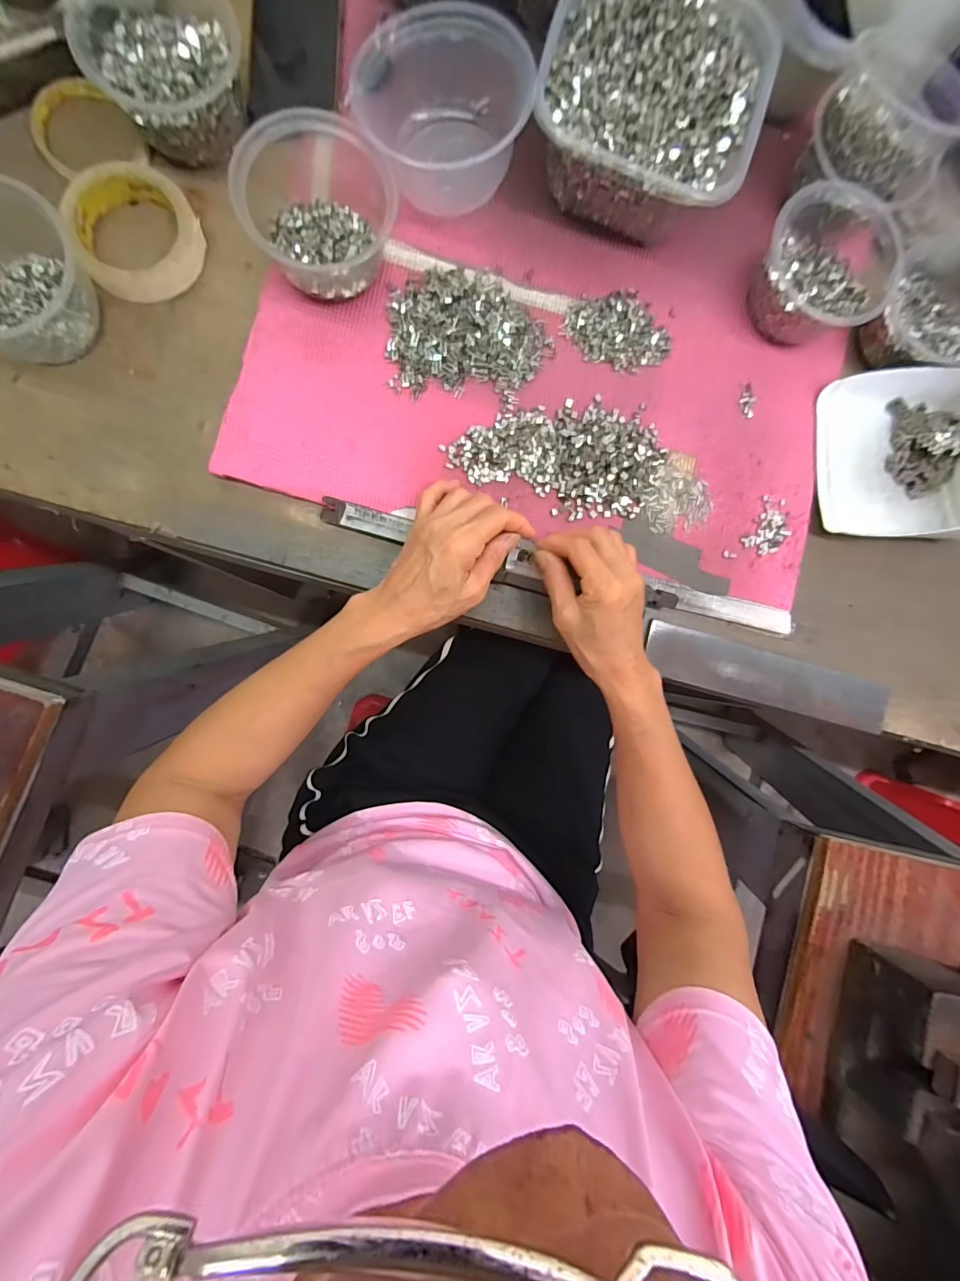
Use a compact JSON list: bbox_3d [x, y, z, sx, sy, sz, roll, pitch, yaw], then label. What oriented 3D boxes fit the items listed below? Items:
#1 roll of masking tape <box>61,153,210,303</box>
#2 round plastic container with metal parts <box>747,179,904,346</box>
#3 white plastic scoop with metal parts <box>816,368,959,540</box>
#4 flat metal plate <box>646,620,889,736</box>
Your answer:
[{"bbox_3d":[-0.283,-0.329,0.372,0.104,0.028,0.094,41,86,-5],"label":"roll of masking tape"},{"bbox_3d":[0.299,-0.324,0.410,0.110,0.057,0.112,0,91,-6],"label":"round plastic container with metal parts"},{"bbox_3d":[0.415,-0.173,0.410,0.178,0.084,0.152,1,91,-6],"label":"white plastic scoop with metal parts"},{"bbox_3d":[0.271,0.036,0.432,0.240,0.008,0.049,15,89,-6],"label":"flat metal plate"}]

